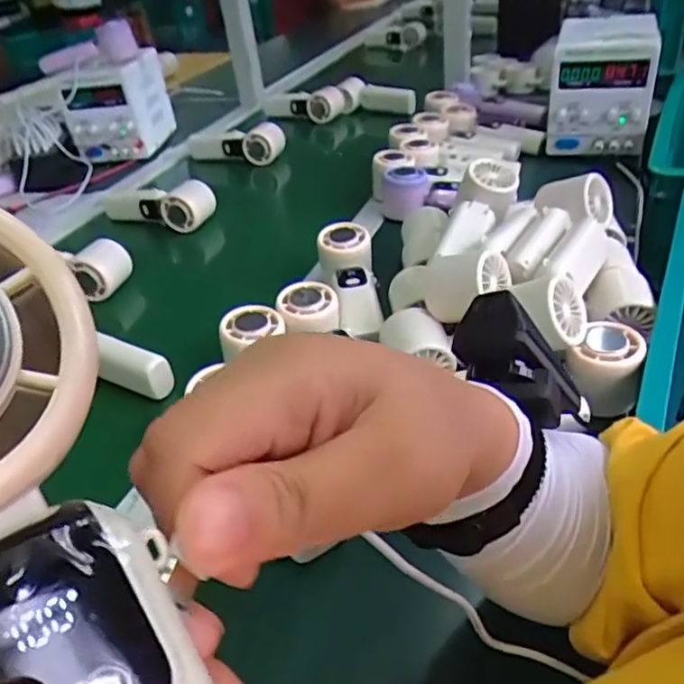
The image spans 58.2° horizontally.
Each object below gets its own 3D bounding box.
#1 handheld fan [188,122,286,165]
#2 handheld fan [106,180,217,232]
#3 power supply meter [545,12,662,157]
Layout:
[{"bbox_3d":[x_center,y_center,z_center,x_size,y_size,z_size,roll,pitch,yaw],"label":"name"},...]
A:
[{"bbox_3d":[-0.187,-0.345,1.090,0.189,0.074,0.056,8,39,20],"label":"handheld fan"},{"bbox_3d":[-0.261,-0.193,0.881,0.186,0.071,0.057,12,41,24],"label":"handheld fan"},{"bbox_3d":[0.375,-0.371,0.883,0.130,0.157,0.176,9,40,21],"label":"power supply meter"}]

